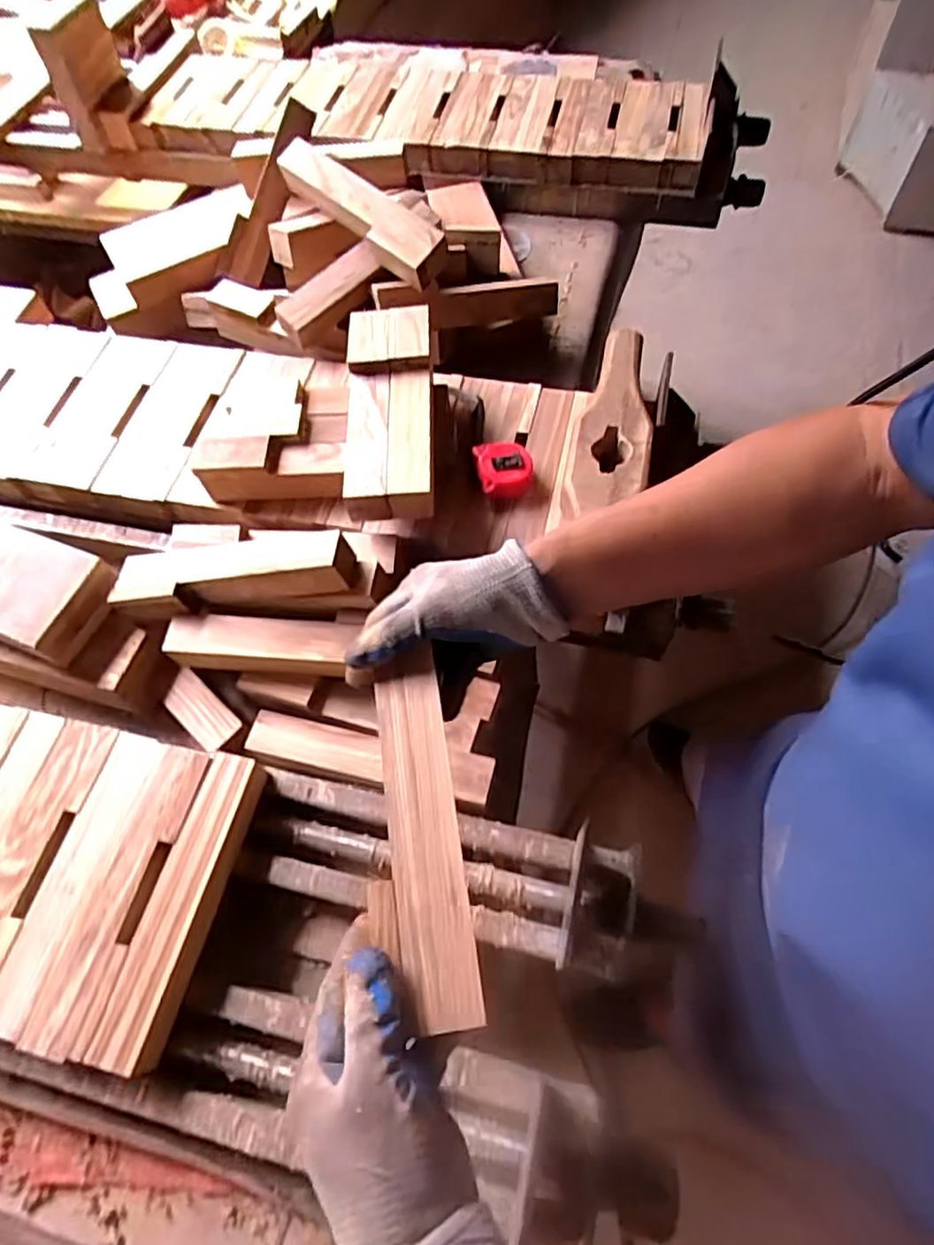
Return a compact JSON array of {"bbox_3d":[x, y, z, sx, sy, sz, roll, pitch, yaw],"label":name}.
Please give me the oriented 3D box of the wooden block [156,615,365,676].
[{"bbox_3d":[-0.211,0.023,0.677,0.194,0.036,0.050,4,63,6],"label":"wooden block"}]

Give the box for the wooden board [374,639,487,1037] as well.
[{"bbox_3d":[-0.027,0.121,0.397,0.042,0.010,0.216,-9,63,-1],"label":"wooden board"}]

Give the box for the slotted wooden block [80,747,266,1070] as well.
[{"bbox_3d":[-0.244,0.238,0.562,0.051,0.023,0.247,12,64,10],"label":"slotted wooden block"}]

